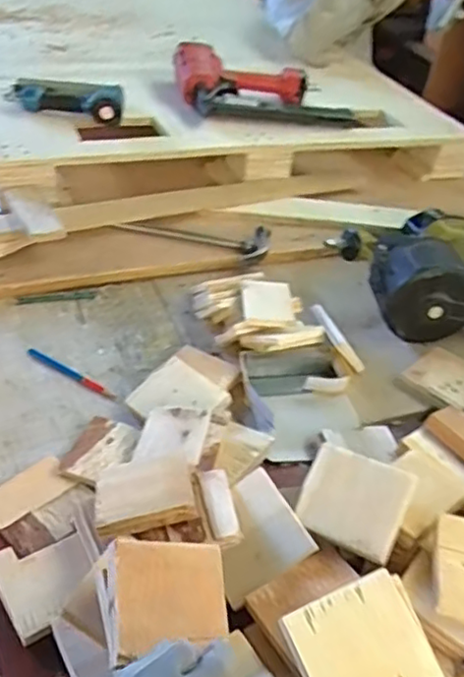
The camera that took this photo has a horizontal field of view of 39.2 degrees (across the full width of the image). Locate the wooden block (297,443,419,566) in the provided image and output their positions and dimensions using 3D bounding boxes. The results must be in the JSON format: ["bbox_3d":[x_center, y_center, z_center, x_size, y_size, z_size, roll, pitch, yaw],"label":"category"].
[{"bbox_3d":[0.110,0.147,0.592,0.094,0.016,0.081,19,69,26],"label":"wooden block"}]

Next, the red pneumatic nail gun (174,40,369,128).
[{"bbox_3d":[0.069,-0.483,1.240,0.335,0.073,0.215,2,40,-10],"label":"red pneumatic nail gun"}]

